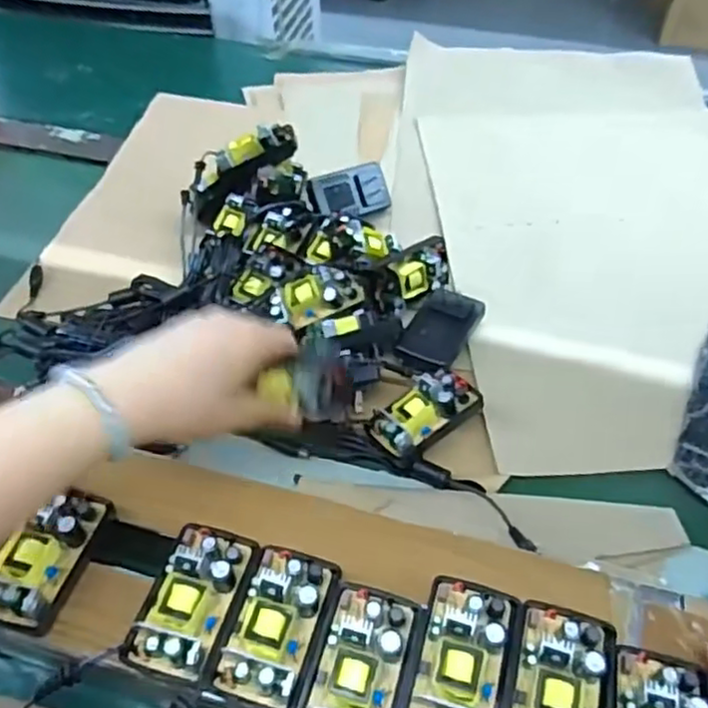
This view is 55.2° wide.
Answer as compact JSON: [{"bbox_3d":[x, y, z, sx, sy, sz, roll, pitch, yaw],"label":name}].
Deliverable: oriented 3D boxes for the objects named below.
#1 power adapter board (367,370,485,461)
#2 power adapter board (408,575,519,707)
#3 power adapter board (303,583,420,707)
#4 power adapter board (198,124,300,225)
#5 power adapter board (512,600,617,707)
[{"bbox_3d":[0.053,0.045,0.500,0.077,0.029,0.046,-30,56,-21],"label":"power adapter board"},{"bbox_3d":[0.057,0.153,0.339,0.047,0.020,0.081,13,51,8],"label":"power adapter board"},{"bbox_3d":[0.004,0.156,0.337,0.046,0.020,0.081,13,51,8],"label":"power adapter board"},{"bbox_3d":[-0.108,-0.186,0.656,0.111,0.028,0.049,-37,92,6],"label":"power adapter board"},{"bbox_3d":[0.105,0.162,0.331,0.048,0.019,0.078,13,51,8],"label":"power adapter board"}]

